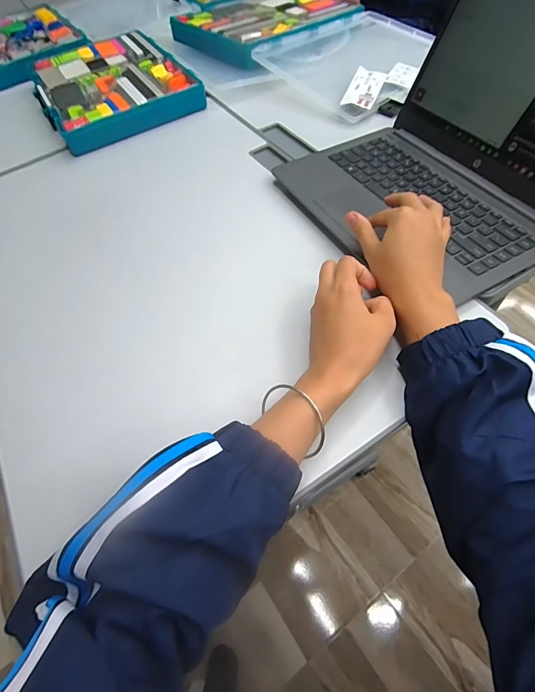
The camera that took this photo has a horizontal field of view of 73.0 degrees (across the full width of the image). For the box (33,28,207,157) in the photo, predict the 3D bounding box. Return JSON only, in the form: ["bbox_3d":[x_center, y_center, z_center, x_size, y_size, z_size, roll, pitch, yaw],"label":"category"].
[{"bbox_3d":[-0.301,-0.502,0.699,0.265,0.047,0.347,-28,59,-13],"label":"box"}]

